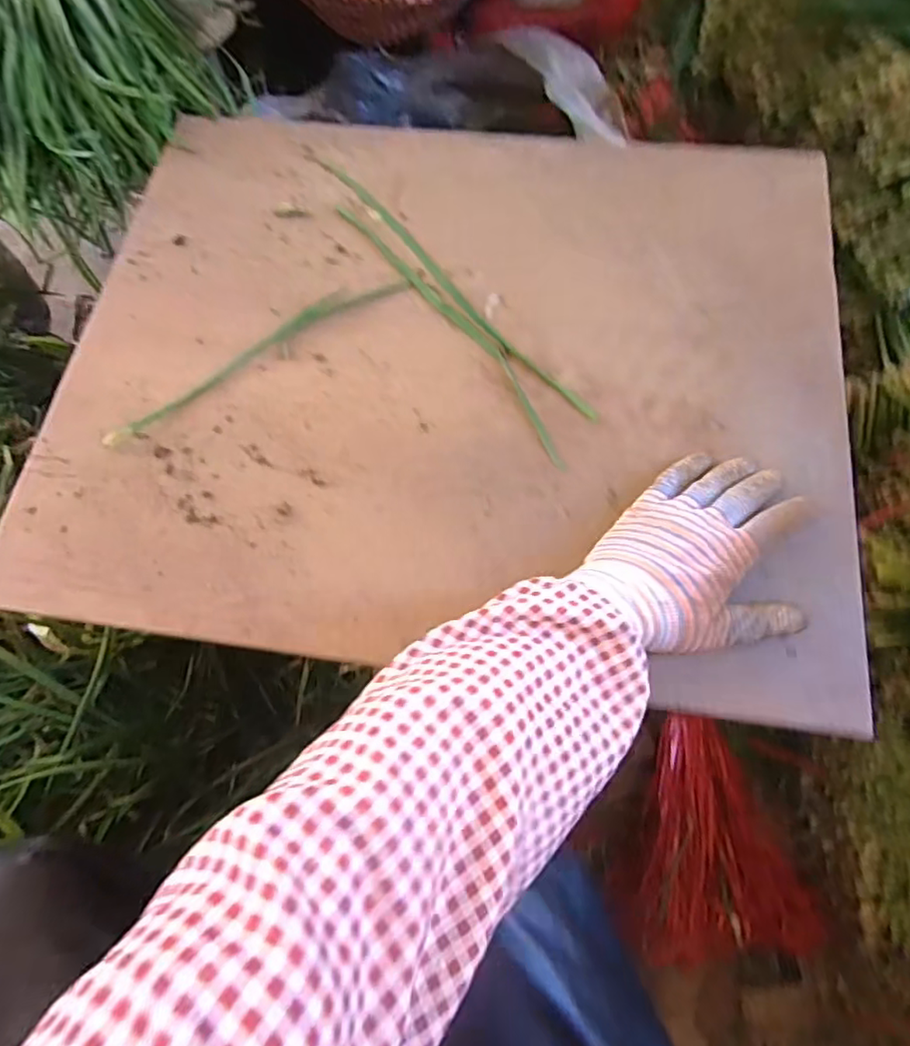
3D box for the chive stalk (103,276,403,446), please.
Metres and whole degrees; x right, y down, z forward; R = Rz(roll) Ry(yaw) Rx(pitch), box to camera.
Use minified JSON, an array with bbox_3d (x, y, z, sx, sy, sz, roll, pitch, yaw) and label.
[{"bbox_3d":[-0.155,-0.136,0.472,0.257,0.004,0.034,-32,71,-9],"label":"chive stalk"}]

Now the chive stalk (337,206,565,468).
[{"bbox_3d":[-0.003,-0.161,0.473,0.024,0.005,0.297,-34,71,-10],"label":"chive stalk"}]

